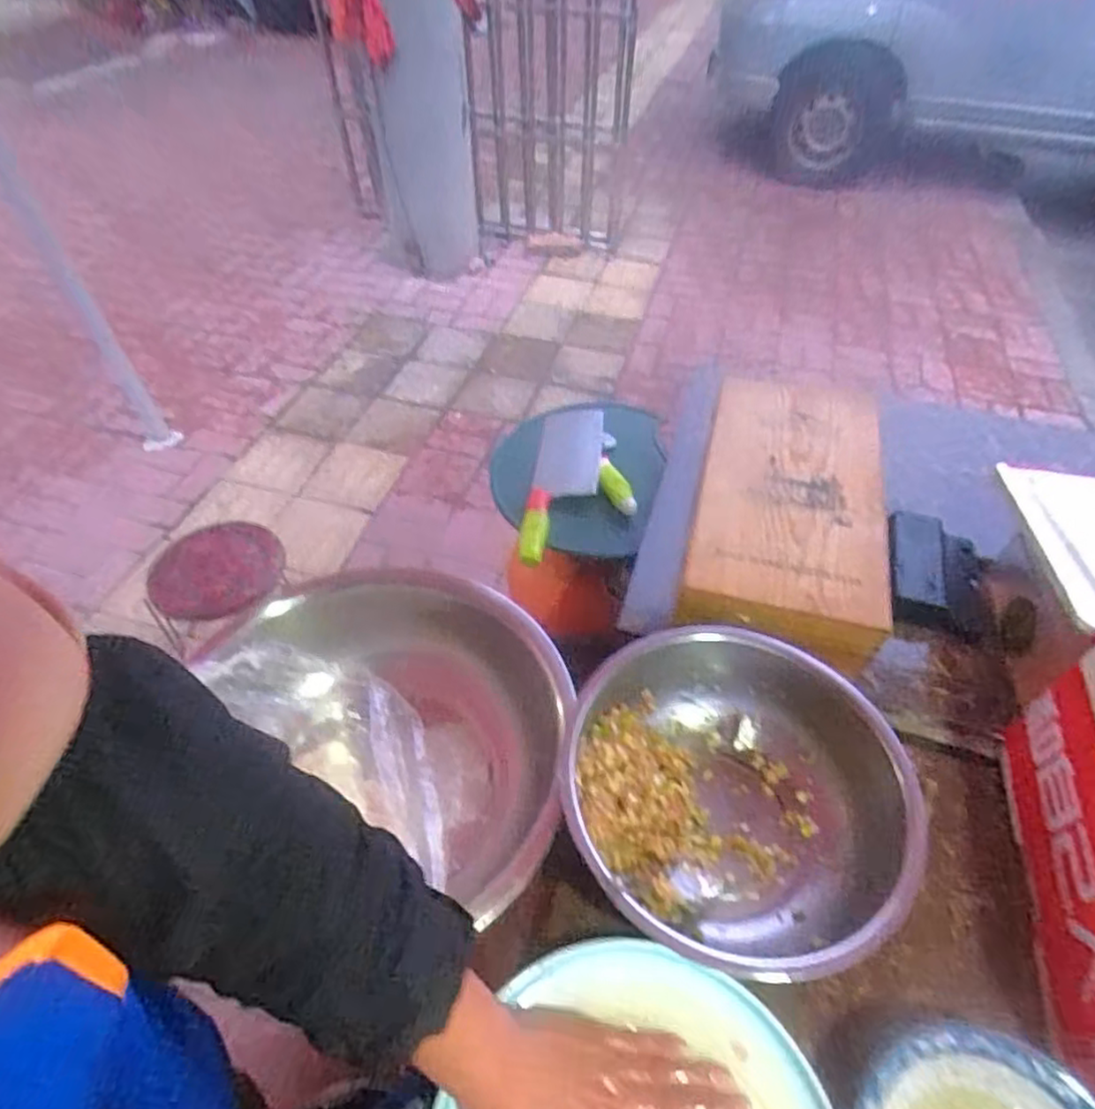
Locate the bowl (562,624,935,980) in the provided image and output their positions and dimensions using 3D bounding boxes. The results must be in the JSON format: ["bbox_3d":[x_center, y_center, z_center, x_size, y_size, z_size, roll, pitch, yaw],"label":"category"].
[{"bbox_3d":[0.149,0.197,0.538,0.253,0.108,0.253,-4,46,4],"label":"bowl"}]

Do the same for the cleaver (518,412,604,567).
[{"bbox_3d":[0.025,-0.112,0.898,0.083,0.030,0.292,6,48,6],"label":"cleaver"}]

